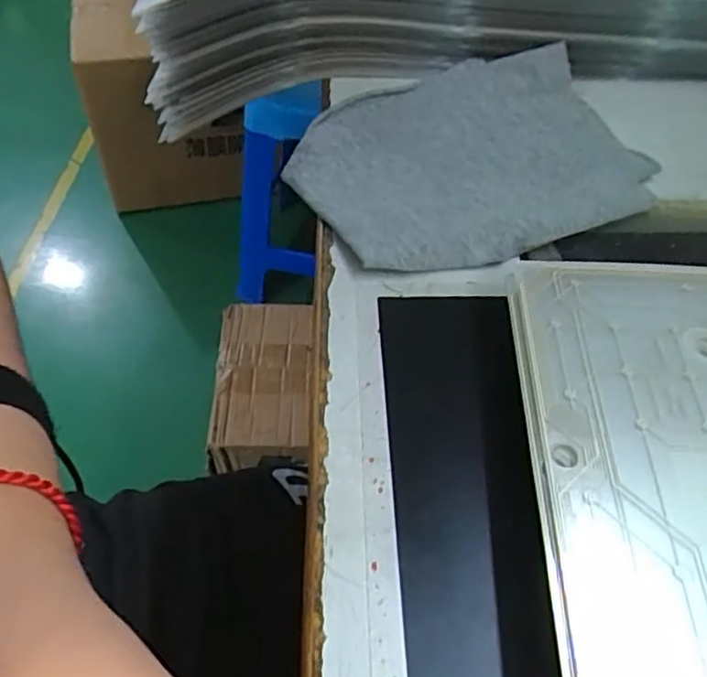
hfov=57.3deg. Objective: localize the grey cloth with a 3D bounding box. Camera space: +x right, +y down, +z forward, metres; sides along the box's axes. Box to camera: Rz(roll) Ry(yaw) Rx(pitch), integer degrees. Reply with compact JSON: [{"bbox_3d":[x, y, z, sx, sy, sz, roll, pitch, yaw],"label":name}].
[{"bbox_3d":[0.055,-0.089,0.306,0.163,0.021,0.131,-21,52,-22],"label":"grey cloth"}]

